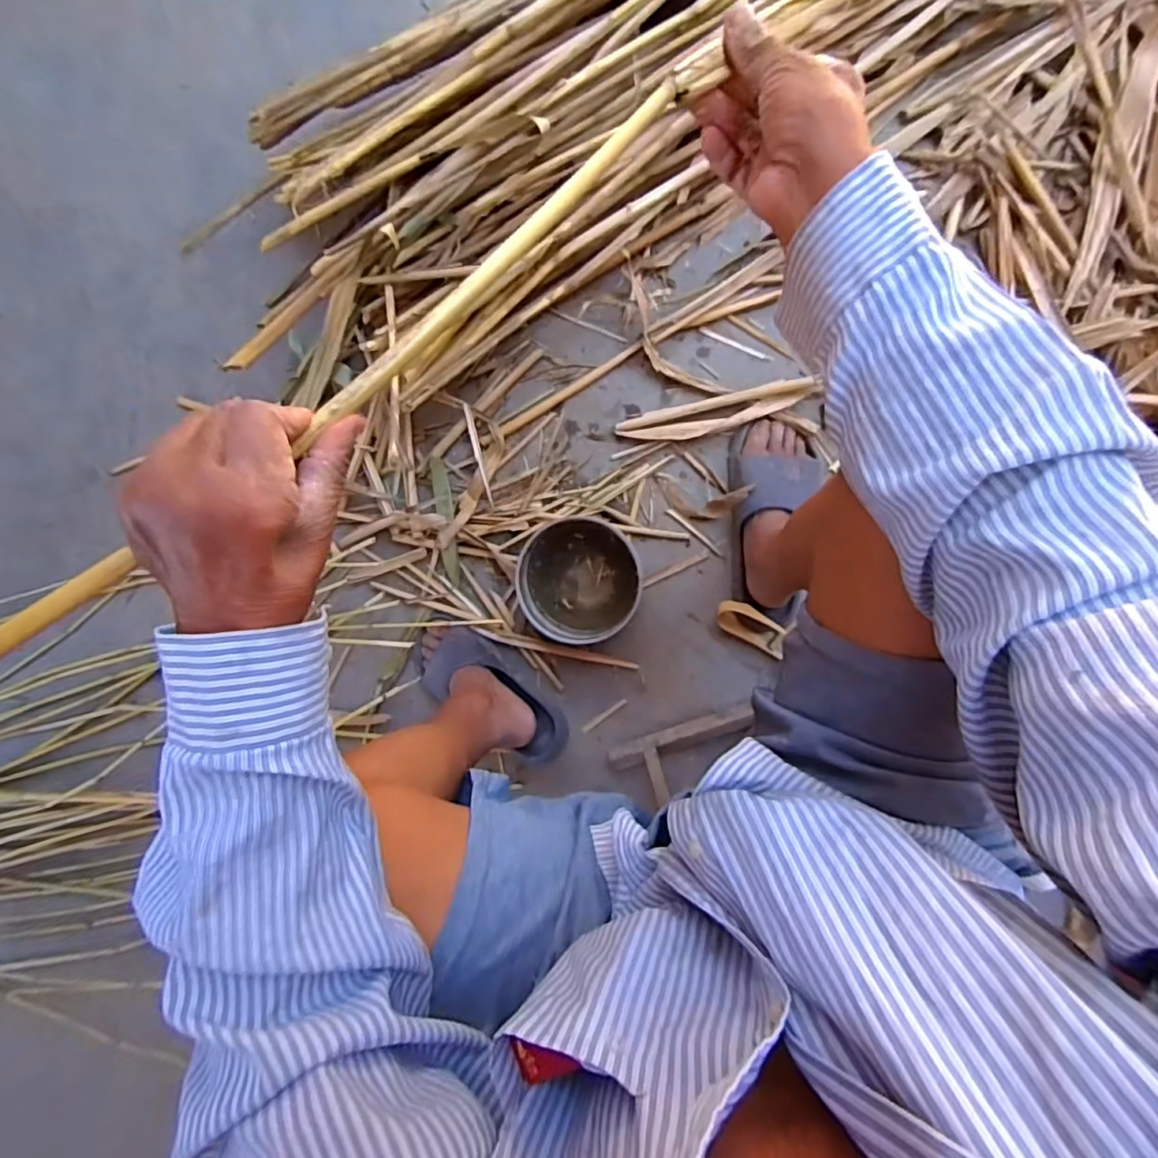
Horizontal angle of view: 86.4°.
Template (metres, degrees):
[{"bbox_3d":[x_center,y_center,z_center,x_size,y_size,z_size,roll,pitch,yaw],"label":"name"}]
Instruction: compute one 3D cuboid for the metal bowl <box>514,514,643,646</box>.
[{"bbox_3d":[0.000,0.000,0.804,0.154,0.072,0.154,1,97,8],"label":"metal bowl"}]

